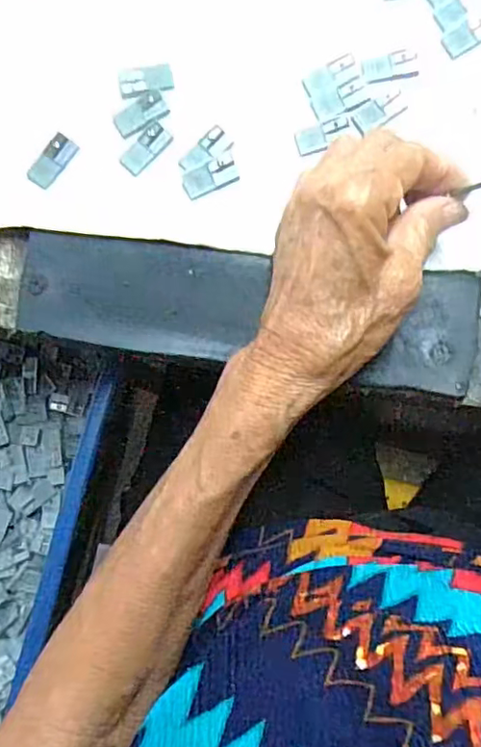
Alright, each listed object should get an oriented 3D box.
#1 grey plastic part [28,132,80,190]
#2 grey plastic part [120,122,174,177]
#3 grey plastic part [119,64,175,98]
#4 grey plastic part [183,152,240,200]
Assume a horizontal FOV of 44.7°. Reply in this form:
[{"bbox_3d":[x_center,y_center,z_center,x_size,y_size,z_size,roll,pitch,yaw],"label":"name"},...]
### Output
[{"bbox_3d":[-0.093,-0.105,0.289,0.014,0.004,0.028,37,87,6],"label":"grey plastic part"},{"bbox_3d":[-0.047,-0.112,0.289,0.013,0.004,0.028,41,87,6],"label":"grey plastic part"},{"bbox_3d":[-0.048,-0.149,0.296,0.026,0.004,0.015,-12,84,2],"label":"grey plastic part"},{"bbox_3d":[-0.015,-0.097,0.286,0.028,0.004,0.014,-27,83,0],"label":"grey plastic part"}]

